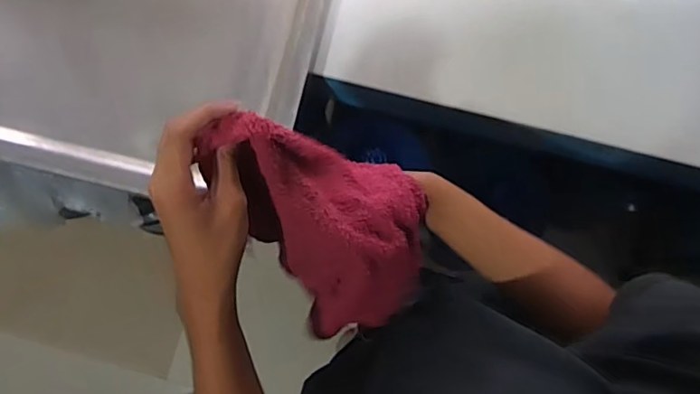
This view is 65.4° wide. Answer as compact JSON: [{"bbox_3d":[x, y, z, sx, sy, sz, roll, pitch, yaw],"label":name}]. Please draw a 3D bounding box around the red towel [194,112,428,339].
[{"bbox_3d":[-0.014,0.022,0.474,0.145,0.069,0.275,-46,127,-8],"label":"red towel"}]

